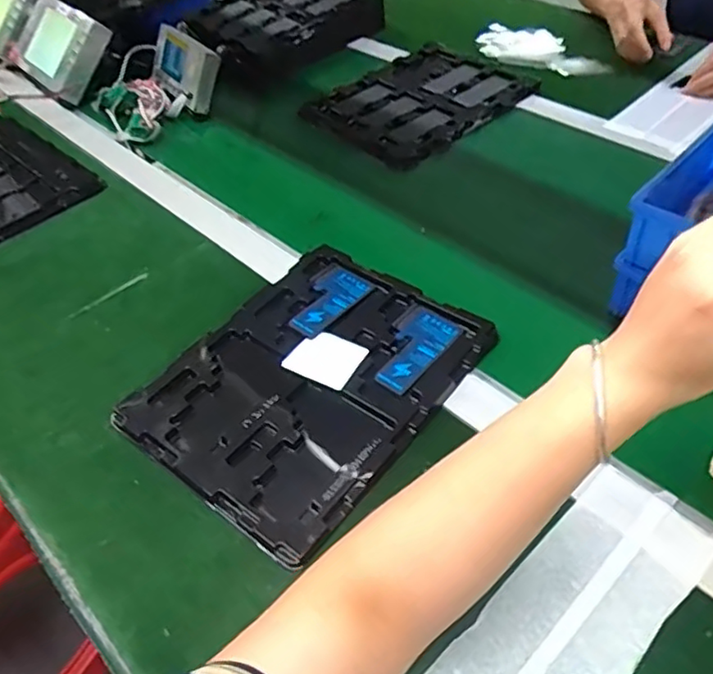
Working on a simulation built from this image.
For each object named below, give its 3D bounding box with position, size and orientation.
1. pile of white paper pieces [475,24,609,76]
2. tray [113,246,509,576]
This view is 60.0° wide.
[{"bbox_3d":[0.282,-0.459,0.974,0.111,0.013,0.228,-35,53,-26],"label":"pile of white paper pieces"},{"bbox_3d":[-0.040,0.031,0.543,0.217,0.013,0.277,29,55,28],"label":"tray"}]

